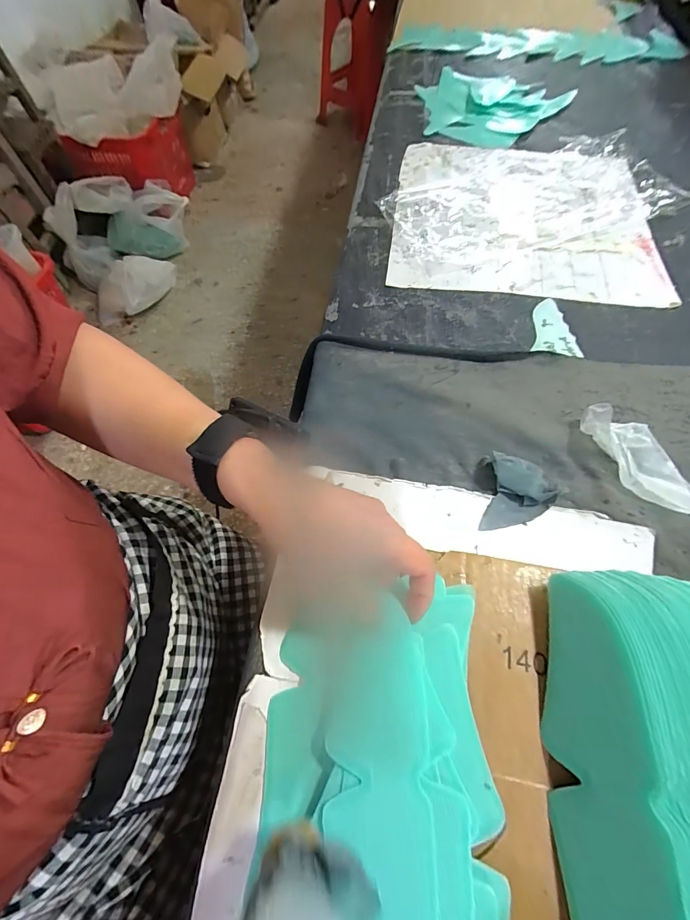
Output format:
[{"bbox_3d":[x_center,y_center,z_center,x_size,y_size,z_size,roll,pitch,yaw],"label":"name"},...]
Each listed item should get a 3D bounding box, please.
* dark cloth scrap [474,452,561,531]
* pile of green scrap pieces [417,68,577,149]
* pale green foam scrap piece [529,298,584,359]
[{"bbox_3d":[0.148,0.027,0.323,0.063,0.008,0.064,-2,76,13],"label":"dark cloth scrap"},{"bbox_3d":[0.237,-0.610,0.628,0.211,0.020,0.256,39,71,18],"label":"pile of green scrap pieces"},{"bbox_3d":[0.230,-0.148,0.411,0.052,0.004,0.080,7,66,1],"label":"pale green foam scrap piece"}]

